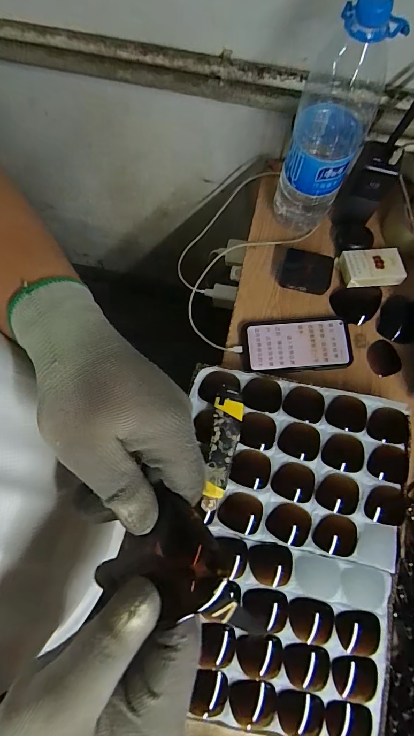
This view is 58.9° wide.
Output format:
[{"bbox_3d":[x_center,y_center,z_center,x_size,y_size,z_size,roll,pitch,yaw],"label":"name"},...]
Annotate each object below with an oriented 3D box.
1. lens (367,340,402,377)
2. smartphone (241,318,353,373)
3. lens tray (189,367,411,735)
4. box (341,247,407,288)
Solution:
[{"bbox_3d":[0.273,-0.014,0.567,0.045,0.006,0.054,-28,79,-6],"label":"lens"},{"bbox_3d":[0.137,-0.035,0.562,0.162,0.009,0.079,-3,77,-1],"label":"smartphone"},{"bbox_3d":[0.105,0.227,0.479,0.313,0.062,0.432,3,77,1],"label":"lens tray"},{"bbox_3d":[0.259,-0.158,0.576,0.094,0.023,0.064,-3,77,0],"label":"box"}]

